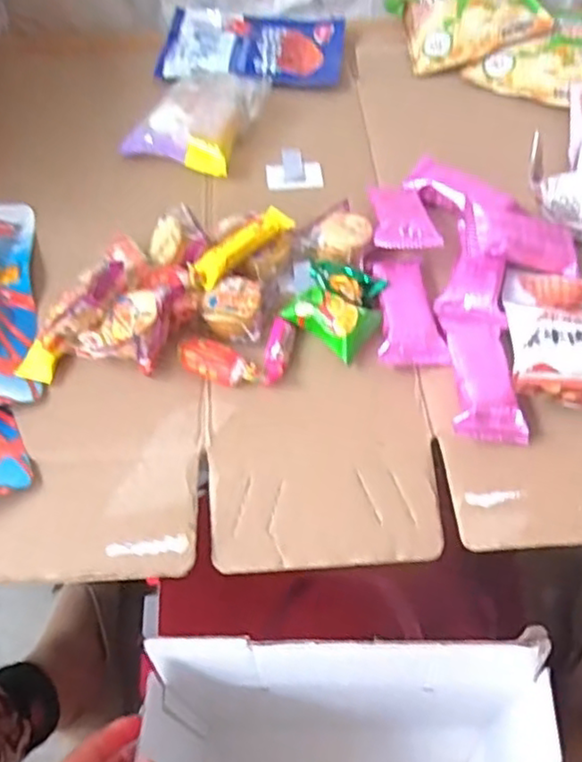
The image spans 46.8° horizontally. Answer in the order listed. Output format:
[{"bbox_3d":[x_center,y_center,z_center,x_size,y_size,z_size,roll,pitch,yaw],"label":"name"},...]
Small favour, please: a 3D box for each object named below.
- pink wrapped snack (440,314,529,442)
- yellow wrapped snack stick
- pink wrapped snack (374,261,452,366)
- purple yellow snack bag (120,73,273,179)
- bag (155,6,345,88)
[{"bbox_3d":[0.119,0.000,0.424,0.040,0.023,0.085,-1,52,0],"label":"pink wrapped snack"},{"bbox_3d":[-0.034,-0.096,0.472,0.081,0.011,0.022,-38,61,-25],"label":"yellow wrapped snack stick"},{"bbox_3d":[0.081,-0.047,0.459,0.043,0.020,0.081,2,52,2],"label":"pink wrapped snack"},{"bbox_3d":[-0.082,-0.228,0.582,0.093,0.029,0.105,16,54,13],"label":"purple yellow snack bag"},{"bbox_3d":[-0.036,-0.333,0.666,0.172,0.019,0.130,3,52,3],"label":"bag"}]

